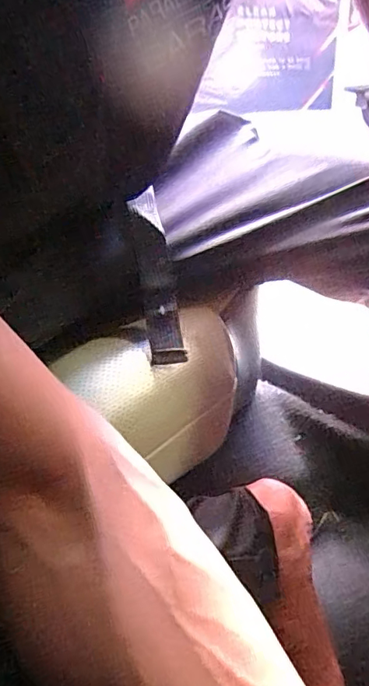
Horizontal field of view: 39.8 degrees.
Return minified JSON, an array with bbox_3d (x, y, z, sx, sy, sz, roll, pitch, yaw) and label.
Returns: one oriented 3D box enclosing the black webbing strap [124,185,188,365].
[{"bbox_3d":[-0.021,-0.049,0.375,0.026,0.130,0.006,-8,-9,-12],"label":"black webbing strap"}]

